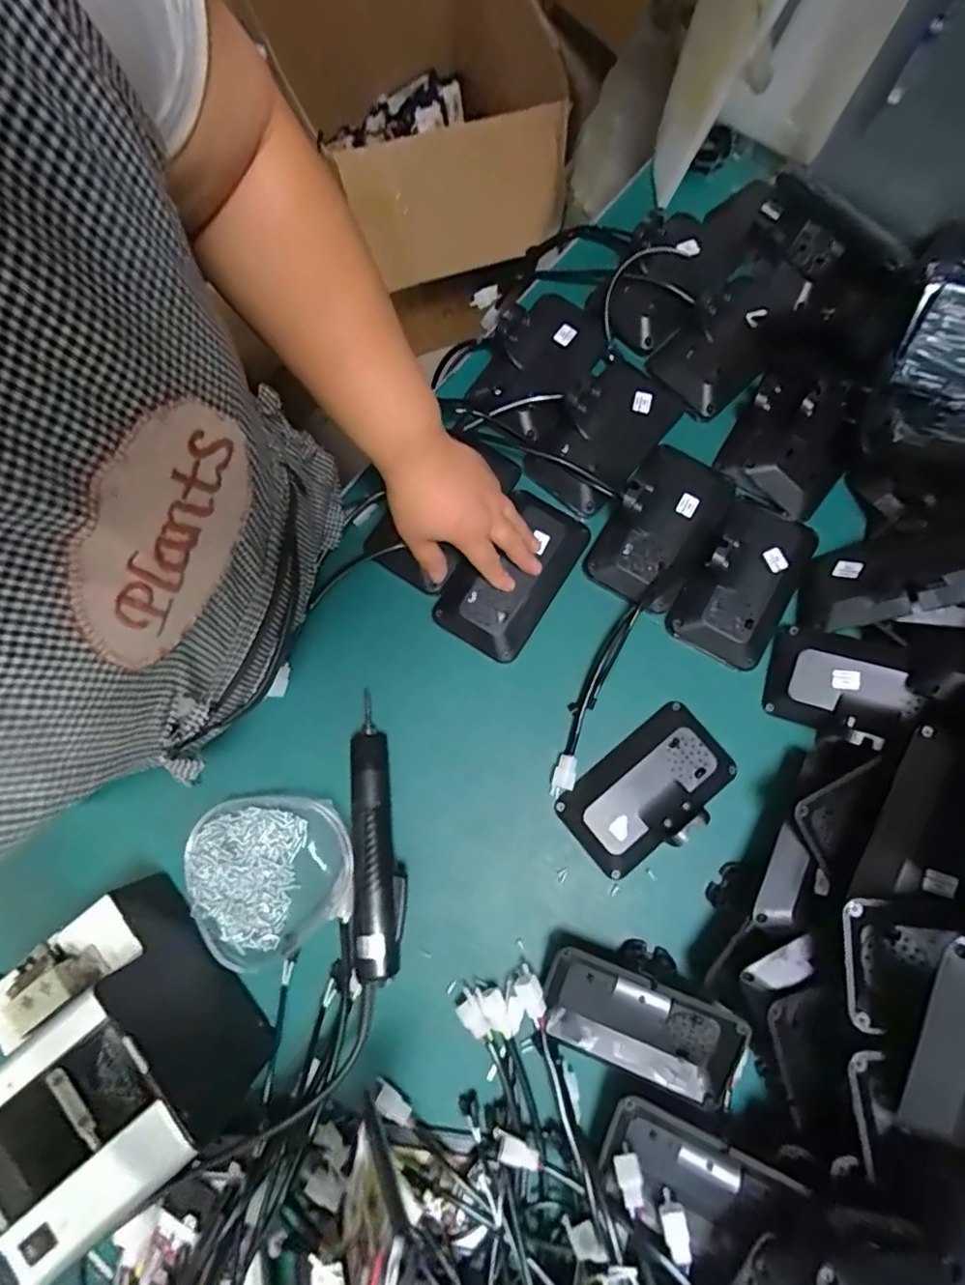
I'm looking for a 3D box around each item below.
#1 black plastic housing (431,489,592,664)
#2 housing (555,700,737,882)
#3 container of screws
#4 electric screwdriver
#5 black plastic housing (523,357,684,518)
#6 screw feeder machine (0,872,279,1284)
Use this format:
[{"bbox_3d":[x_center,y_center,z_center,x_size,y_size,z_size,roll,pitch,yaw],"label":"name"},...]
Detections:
[{"bbox_3d":[0.031,-0.068,0.566,0.090,0.031,0.161,33,80,6],"label":"black plastic housing"},{"bbox_3d":[0.148,0.129,0.520,0.152,0.044,0.091,-40,81,-7],"label":"housing"},{"bbox_3d":[-0.183,0.205,0.515,0.146,0.039,0.137,0,79,0],"label":"container of screws"},{"bbox_3d":[-0.091,0.166,0.515,0.047,0.055,0.225,-3,79,-1],"label":"electric screwdriver"},{"bbox_3d":[0.121,-0.210,0.571,0.090,0.026,0.158,39,81,7],"label":"black plastic housing"},{"bbox_3d":[-0.277,0.297,0.428,0.127,0.135,0.174,-39,81,-7],"label":"screw feeder machine"}]

